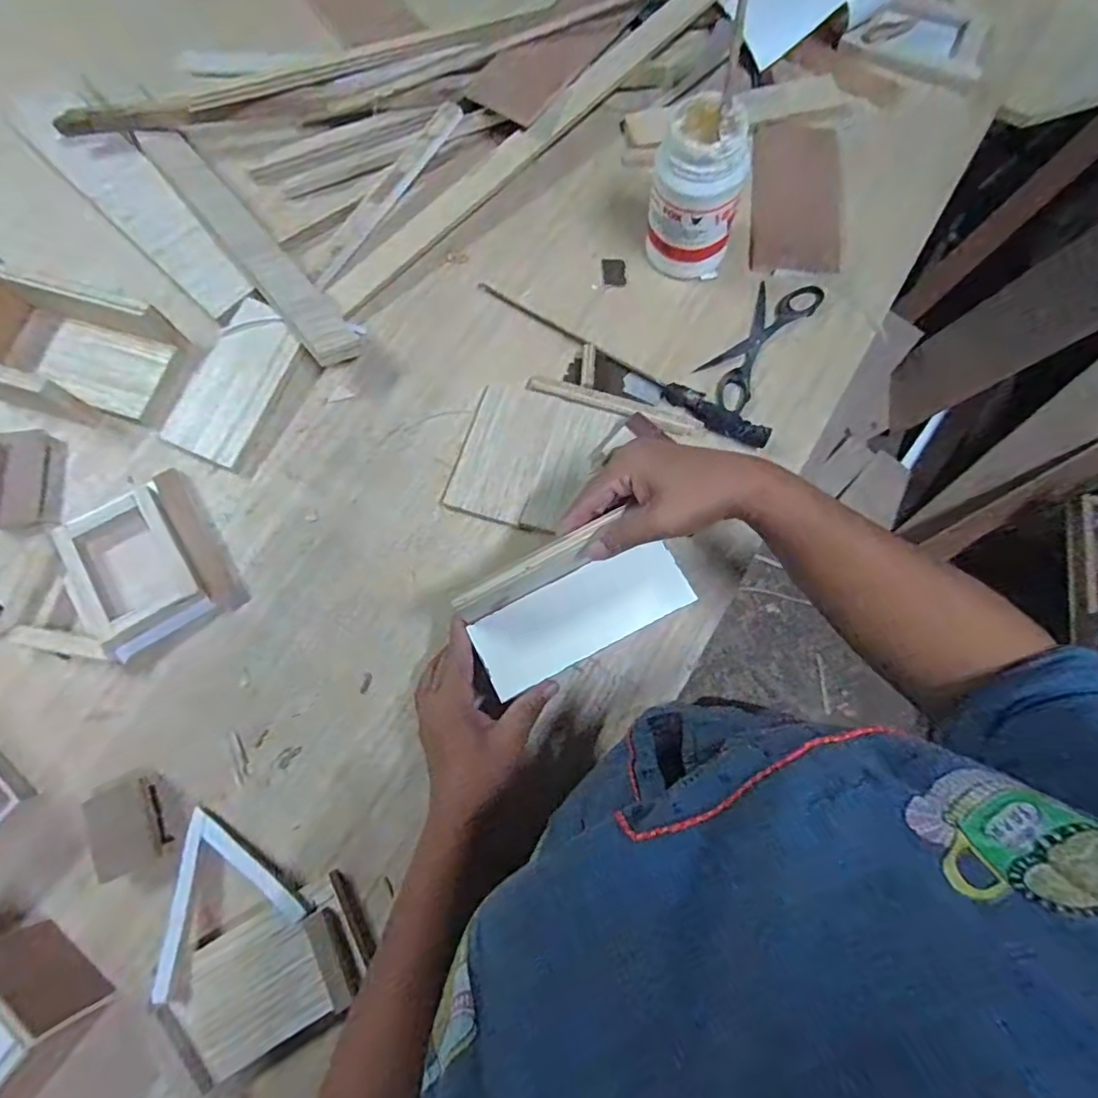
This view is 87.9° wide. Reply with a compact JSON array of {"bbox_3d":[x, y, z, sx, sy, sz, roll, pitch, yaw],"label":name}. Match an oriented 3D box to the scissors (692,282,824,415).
[{"bbox_3d":[0.200,-0.201,0.550,0.057,0.009,0.168,36,78,10],"label":"scissors"}]

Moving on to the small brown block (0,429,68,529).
[{"bbox_3d":[-0.476,-0.066,0.509,0.062,0.030,0.092,-10,75,-2],"label":"small brown block"}]

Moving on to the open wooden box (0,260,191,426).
[{"bbox_3d":[-0.441,-0.182,0.523,0.182,0.054,0.117,18,76,5],"label":"open wooden box"}]

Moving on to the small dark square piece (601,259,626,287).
[{"bbox_3d":[0.066,-0.279,0.573,0.022,0.004,0.032,-2,75,0],"label":"small dark square piece"}]

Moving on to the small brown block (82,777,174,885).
[{"bbox_3d":[-0.319,0.210,0.428,0.048,0.015,0.061,-28,76,-7],"label":"small brown block"}]

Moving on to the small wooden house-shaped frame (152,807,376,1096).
[{"bbox_3d":[-0.216,0.270,0.411,0.131,0.035,0.161,-33,77,-8],"label":"small wooden house-shaped frame"}]

